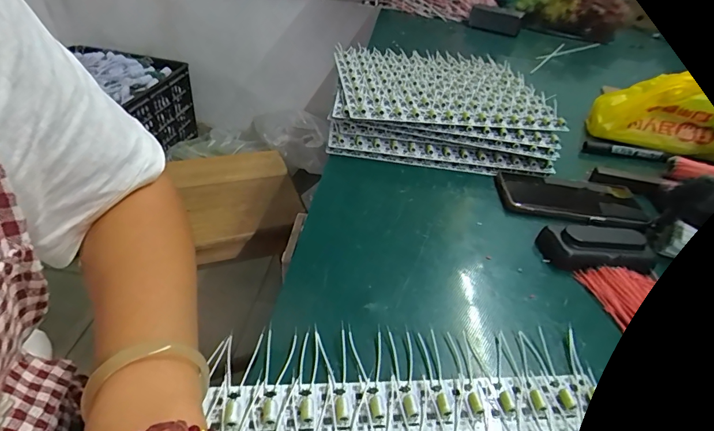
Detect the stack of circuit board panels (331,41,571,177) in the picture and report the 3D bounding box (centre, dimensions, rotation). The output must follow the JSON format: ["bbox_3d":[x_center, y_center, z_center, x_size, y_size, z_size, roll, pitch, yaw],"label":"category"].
[{"bbox_3d":[0.119,-0.169,0.622,0.306,0.061,0.292,4,39,-4],"label":"stack of circuit board panels"}]

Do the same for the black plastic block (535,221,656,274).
[{"bbox_3d":[0.241,0.032,0.406,0.106,0.026,0.049,5,39,-2],"label":"black plastic block"}]

